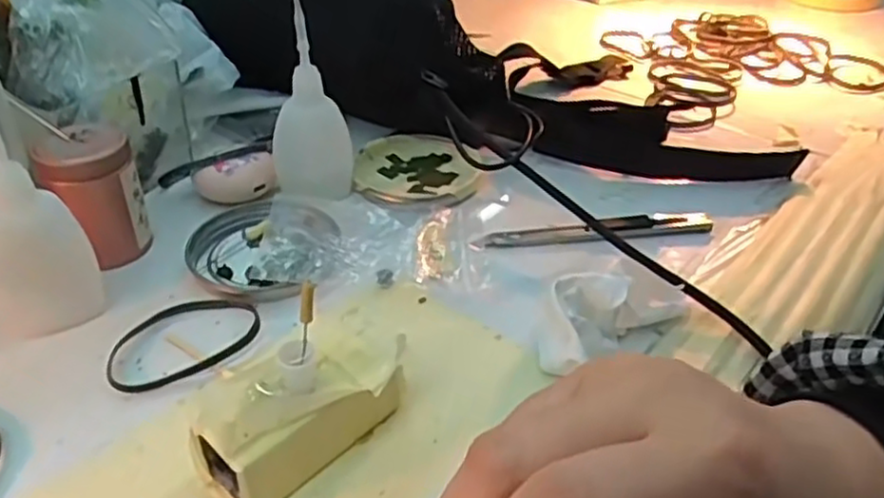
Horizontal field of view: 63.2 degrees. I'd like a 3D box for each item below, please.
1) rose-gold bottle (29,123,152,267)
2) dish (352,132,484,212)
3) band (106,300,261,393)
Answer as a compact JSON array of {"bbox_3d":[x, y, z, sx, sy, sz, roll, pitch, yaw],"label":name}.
[{"bbox_3d":[-0.178,-0.027,0.370,0.044,0.061,0.040,-18,41,-24],"label":"rose-gold bottle"},{"bbox_3d":[-0.019,-0.047,0.453,0.076,0.011,0.086,-14,39,-20],"label":"dish"},{"bbox_3d":[-0.119,0.040,0.331,0.068,0.008,0.049,-14,39,-20],"label":"band"}]

